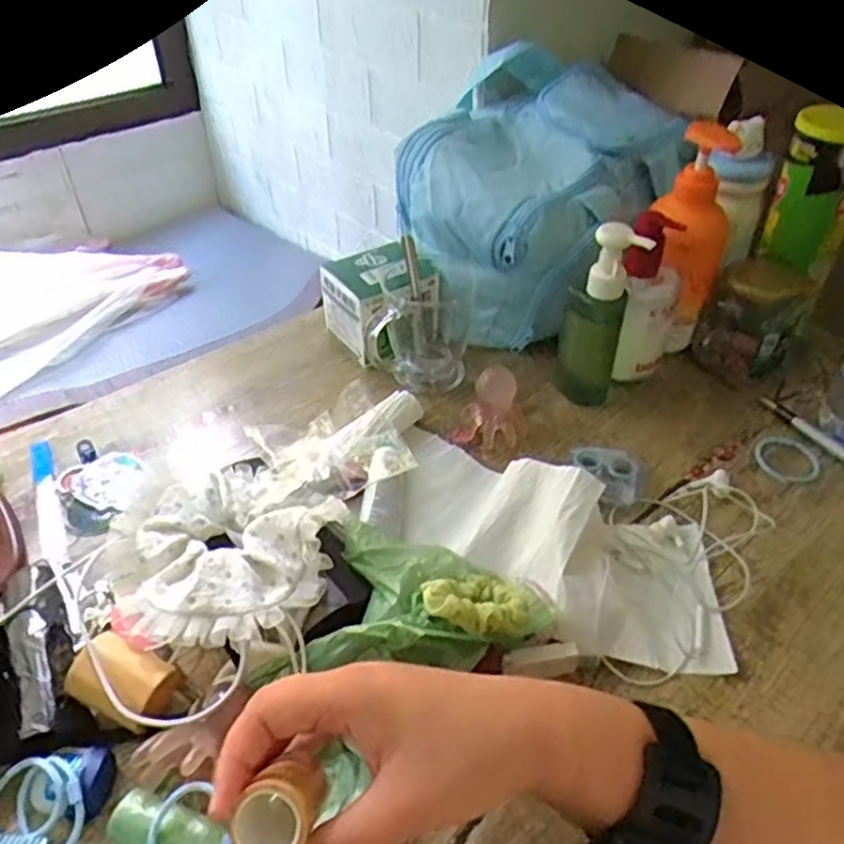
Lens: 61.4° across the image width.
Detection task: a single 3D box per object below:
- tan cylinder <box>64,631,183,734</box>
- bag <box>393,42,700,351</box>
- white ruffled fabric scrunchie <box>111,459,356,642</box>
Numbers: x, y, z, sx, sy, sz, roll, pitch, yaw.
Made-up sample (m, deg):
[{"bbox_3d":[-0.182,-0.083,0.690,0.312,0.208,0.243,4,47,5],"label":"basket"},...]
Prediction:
[{"bbox_3d":[-0.169,0.149,0.408,0.055,0.034,0.042,19,46,19],"label":"tan cylinder"},{"bbox_3d":[0.104,-0.204,0.703,0.225,0.206,0.268,22,47,22],"label":"bag"},{"bbox_3d":[-0.124,0.083,0.465,0.145,0.061,0.147,-20,46,-21],"label":"white ruffled fabric scrunchie"}]

